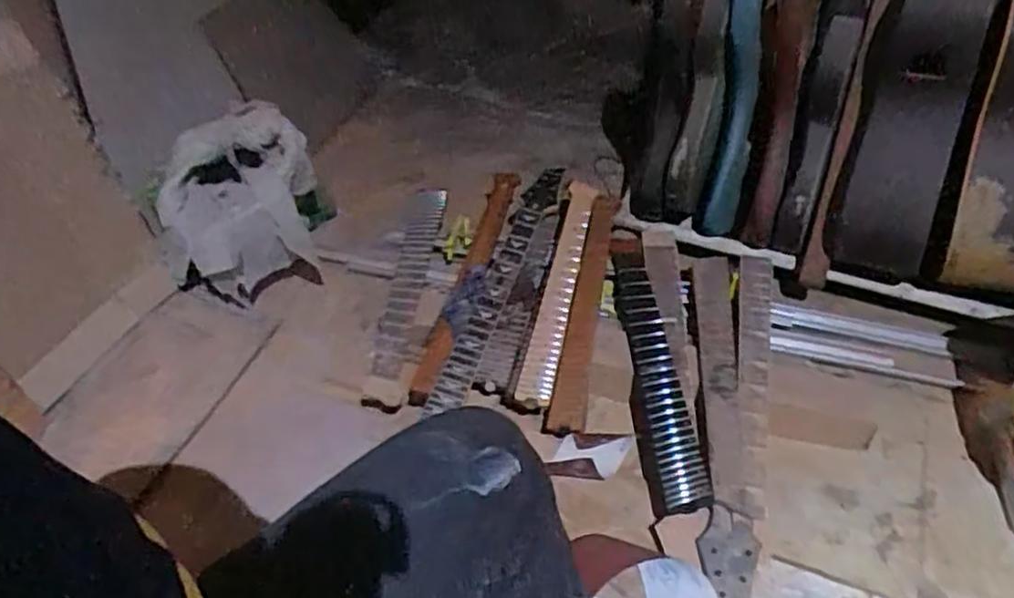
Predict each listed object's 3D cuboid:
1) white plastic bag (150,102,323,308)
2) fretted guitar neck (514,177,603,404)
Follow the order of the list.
[{"bbox_3d":[-0.499,-0.153,1.347,0.289,0.268,0.257,-11,49,-7],"label":"white plastic bag"},{"bbox_3d":[0.098,-0.034,1.296,0.054,0.031,0.500,9,50,11],"label":"fretted guitar neck"}]

